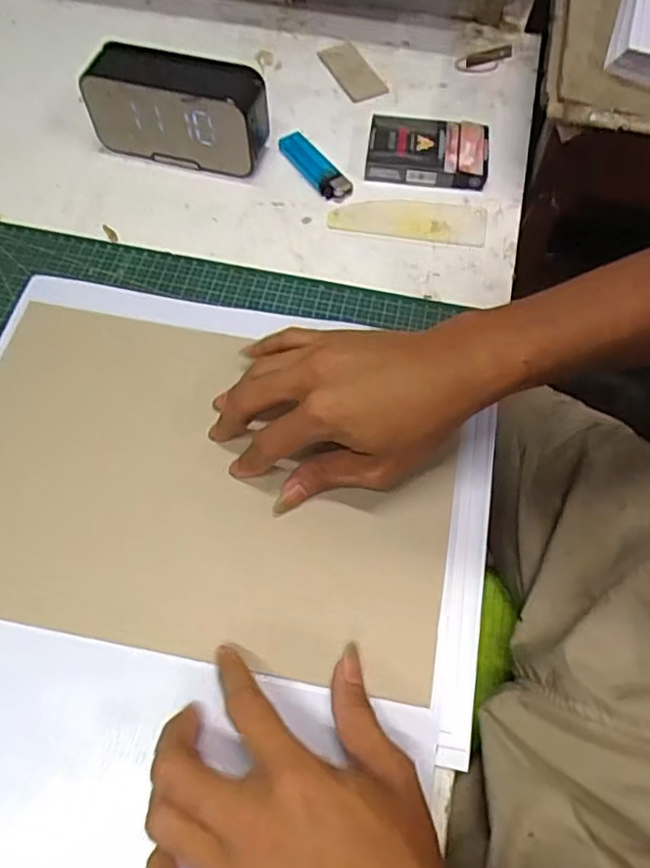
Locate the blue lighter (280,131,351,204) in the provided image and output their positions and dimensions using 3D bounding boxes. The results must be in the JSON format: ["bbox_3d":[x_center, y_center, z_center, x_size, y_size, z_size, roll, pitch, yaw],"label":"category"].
[{"bbox_3d":[-0.009,-0.222,0.524,0.022,0.015,0.085,-30,67,-15],"label":"blue lighter"}]

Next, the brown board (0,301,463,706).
[{"bbox_3d":[-0.078,0.027,0.392,0.306,0.011,0.205,9,64,6],"label":"brown board"}]

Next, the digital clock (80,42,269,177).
[{"bbox_3d":[-0.118,-0.260,0.507,0.136,0.079,0.049,13,64,7],"label":"digital clock"}]

